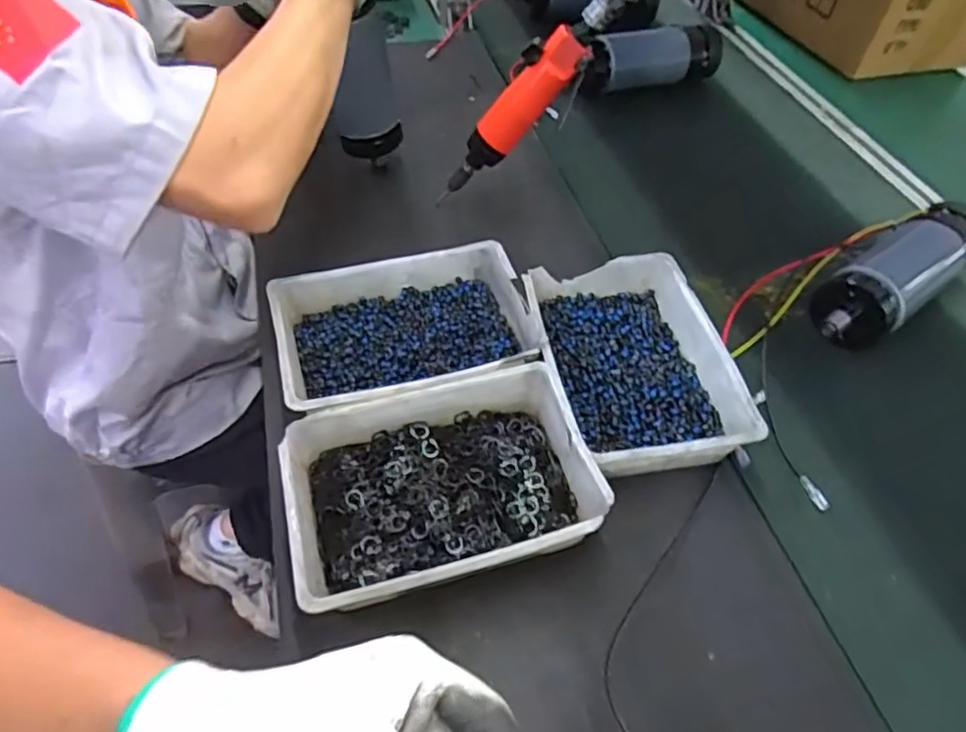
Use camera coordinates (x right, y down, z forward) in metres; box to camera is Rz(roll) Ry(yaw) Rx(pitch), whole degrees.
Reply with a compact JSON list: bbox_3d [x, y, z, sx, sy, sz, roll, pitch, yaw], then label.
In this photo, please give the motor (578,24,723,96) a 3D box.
[{"bbox_3d":[0.228,-0.421,0.892,0.215,0.067,0.065,-10,52,-13],"label":"motor"}]

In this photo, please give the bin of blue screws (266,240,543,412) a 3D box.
[{"bbox_3d":[-0.064,-0.028,0.536,0.202,0.047,0.144,-12,52,-14],"label":"bin of blue screws"}]

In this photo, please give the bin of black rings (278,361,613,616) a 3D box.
[{"bbox_3d":[-0.028,0.081,0.446,0.200,0.048,0.142,-12,52,-14],"label":"bin of black rings"}]

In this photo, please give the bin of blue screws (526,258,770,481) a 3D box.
[{"bbox_3d":[0.121,-0.010,0.529,0.146,0.043,0.205,-4,53,-8],"label":"bin of blue screws"}]

